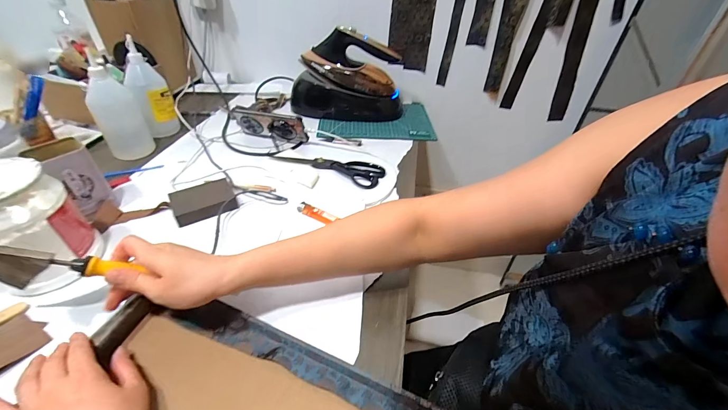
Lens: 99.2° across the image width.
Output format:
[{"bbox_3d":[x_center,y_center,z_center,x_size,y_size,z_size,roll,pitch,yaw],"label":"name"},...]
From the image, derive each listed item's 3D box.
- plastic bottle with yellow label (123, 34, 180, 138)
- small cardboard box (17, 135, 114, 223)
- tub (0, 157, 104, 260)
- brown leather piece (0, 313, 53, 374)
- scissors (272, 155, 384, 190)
[{"bbox_3d":[-0.459,-0.241,0.671,0.069,0.178,0.060,-29,50,-31],"label":"plastic bottle with yellow label"},{"bbox_3d":[-0.455,-0.040,0.489,0.070,0.110,0.064,21,44,19],"label":"small cardboard box"},{"bbox_3d":[-0.421,0.024,0.386,0.101,0.151,0.106,2,41,-2],"label":"tub"},{"bbox_3d":[-0.395,0.155,0.345,0.061,0.005,0.060,13,42,10],"label":"brown leather piece"},{"bbox_3d":[-0.074,-0.081,0.645,0.229,0.015,0.075,11,42,9],"label":"scissors"}]

